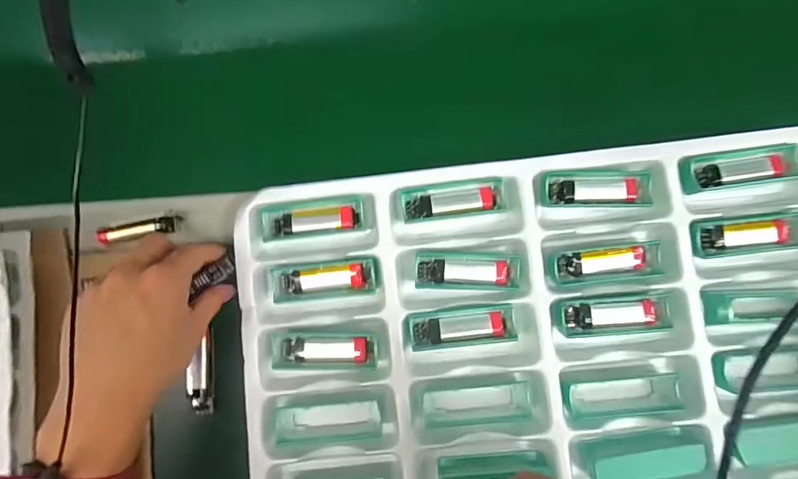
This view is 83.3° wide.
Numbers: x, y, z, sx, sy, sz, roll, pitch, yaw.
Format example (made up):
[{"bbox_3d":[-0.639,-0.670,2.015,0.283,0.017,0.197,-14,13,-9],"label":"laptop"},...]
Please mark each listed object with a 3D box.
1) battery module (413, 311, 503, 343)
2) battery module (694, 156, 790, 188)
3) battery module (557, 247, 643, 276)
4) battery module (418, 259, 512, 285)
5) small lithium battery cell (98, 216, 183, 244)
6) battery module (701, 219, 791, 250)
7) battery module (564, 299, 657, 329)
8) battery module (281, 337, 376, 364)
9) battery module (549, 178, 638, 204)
[{"bbox_3d":[0.047,0.068,0.343,0.068,0.008,0.019,-6,86,1],"label":"battery module"},{"bbox_3d":[0.263,-0.052,0.346,0.062,0.012,0.017,-7,86,1],"label":"battery module"},{"bbox_3d":[0.158,0.017,0.345,0.066,0.013,0.018,-7,86,1],"label":"battery module"},{"bbox_3d":[0.051,0.026,0.350,0.070,0.011,0.018,2,86,2],"label":"battery module"},{"bbox_3d":[-0.213,-0.008,0.369,0.065,0.013,0.013,-9,86,1],"label":"small lithium battery cell"},{"bbox_3d":[0.264,-0.004,0.344,0.061,0.011,0.018,-5,86,1],"label":"battery module"},{"bbox_3d":[0.161,0.057,0.342,0.063,0.011,0.018,-5,82,10],"label":"battery module"},{"bbox_3d":[-0.055,0.086,0.347,0.069,0.008,0.019,0,86,1],"label":"battery module"},{"bbox_3d":[0.151,-0.038,0.351,0.064,0.012,0.018,-1,86,1],"label":"battery module"}]

